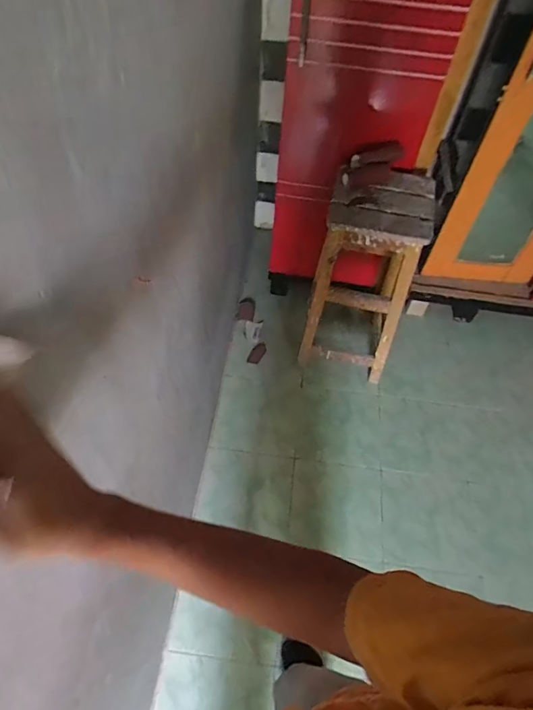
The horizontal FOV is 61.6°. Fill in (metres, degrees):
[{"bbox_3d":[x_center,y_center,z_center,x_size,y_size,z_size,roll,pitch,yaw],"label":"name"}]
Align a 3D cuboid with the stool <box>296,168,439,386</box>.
[{"bbox_3d":[0.320,-0.259,1.518,0.305,0.644,0.324,10,55,3],"label":"stool"}]

